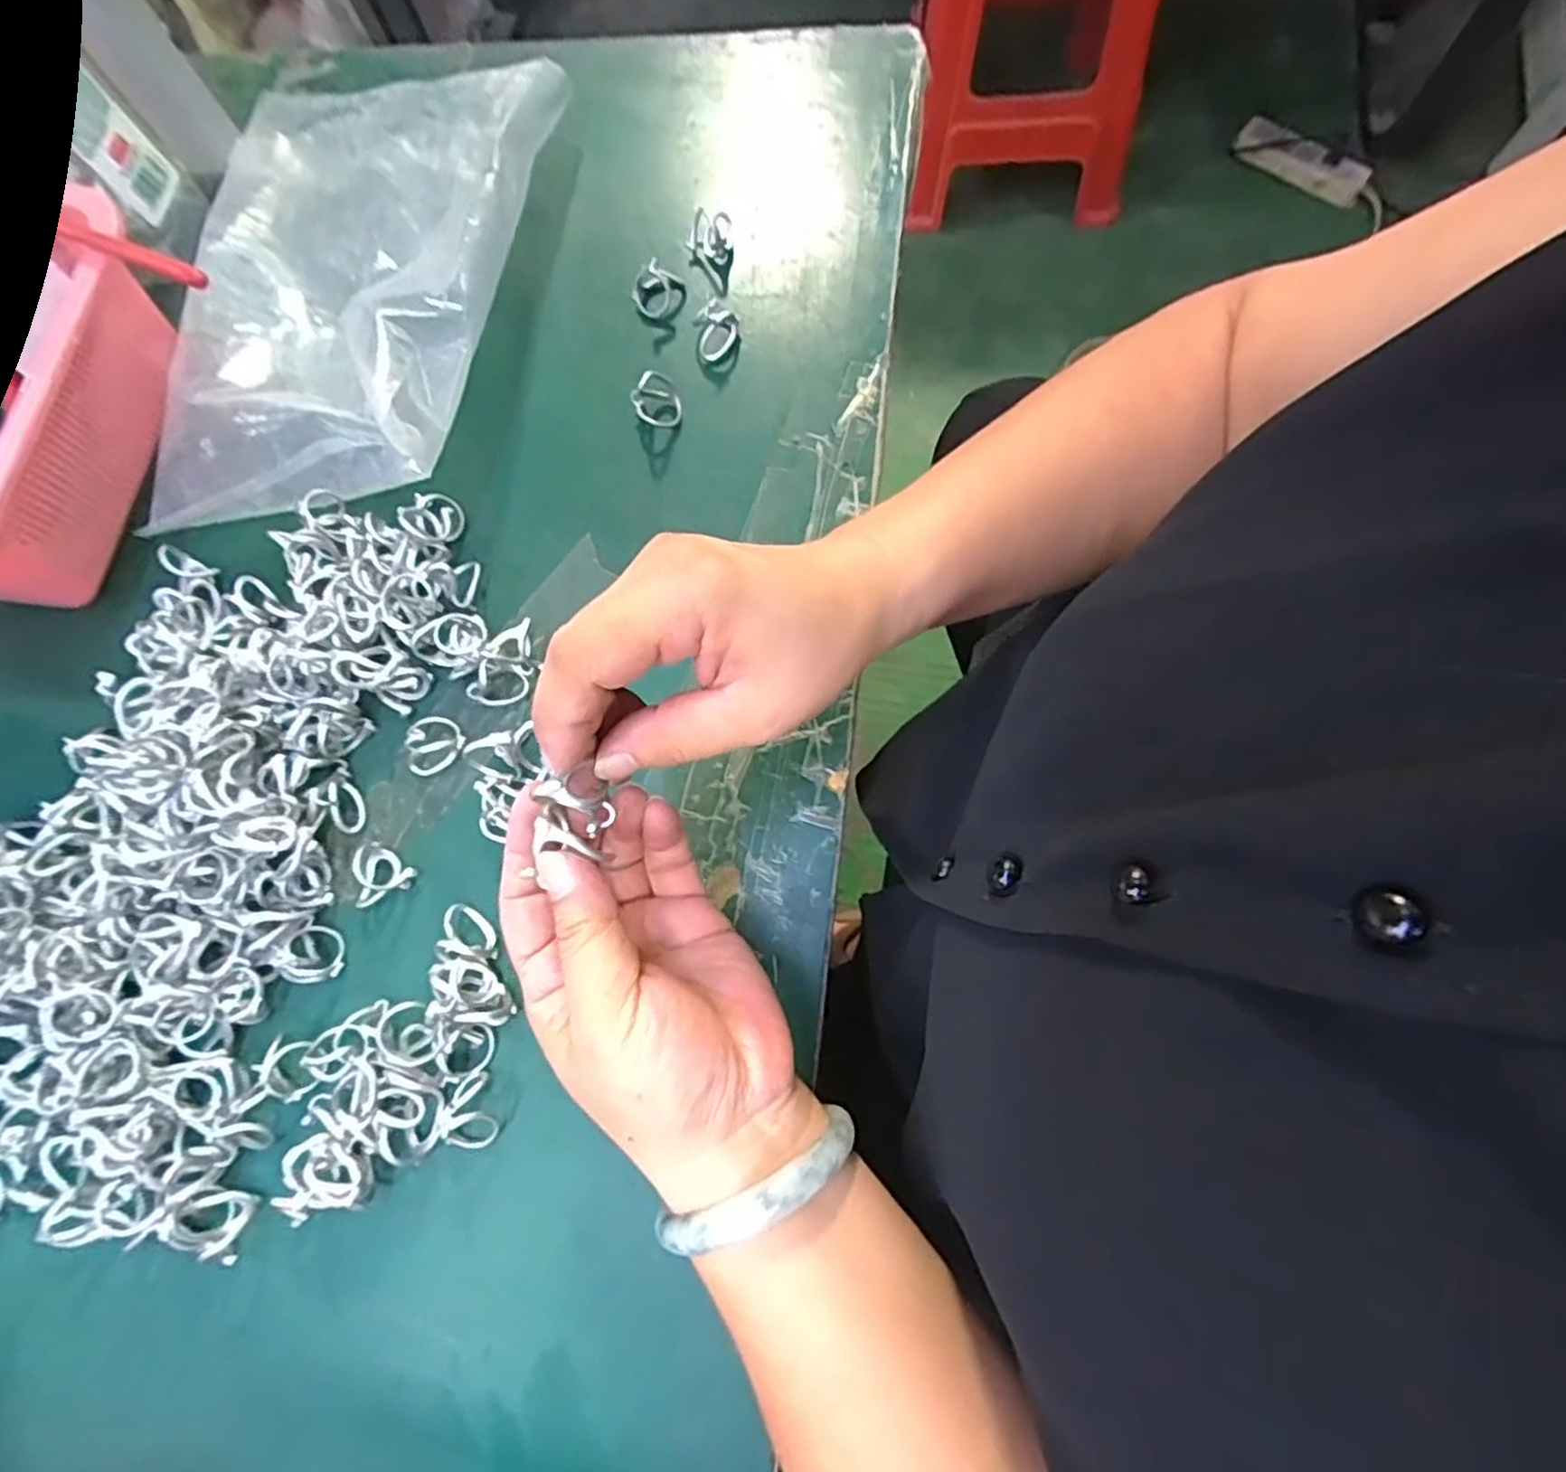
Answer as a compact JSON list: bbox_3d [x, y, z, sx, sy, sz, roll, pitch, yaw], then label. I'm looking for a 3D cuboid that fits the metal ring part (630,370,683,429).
[{"bbox_3d":[-0.065,-0.172,0.368,0.024,0.024,0.020,-17,74,1],"label":"metal ring part"}]

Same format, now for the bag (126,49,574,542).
[{"bbox_3d":[-0.245,-0.257,0.388,0.205,0.061,0.298,4,75,7],"label":"bag"}]

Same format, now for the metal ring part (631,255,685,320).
[{"bbox_3d":[-0.067,-0.246,0.392,0.029,0.023,0.023,-36,74,-5],"label":"metal ring part"}]

